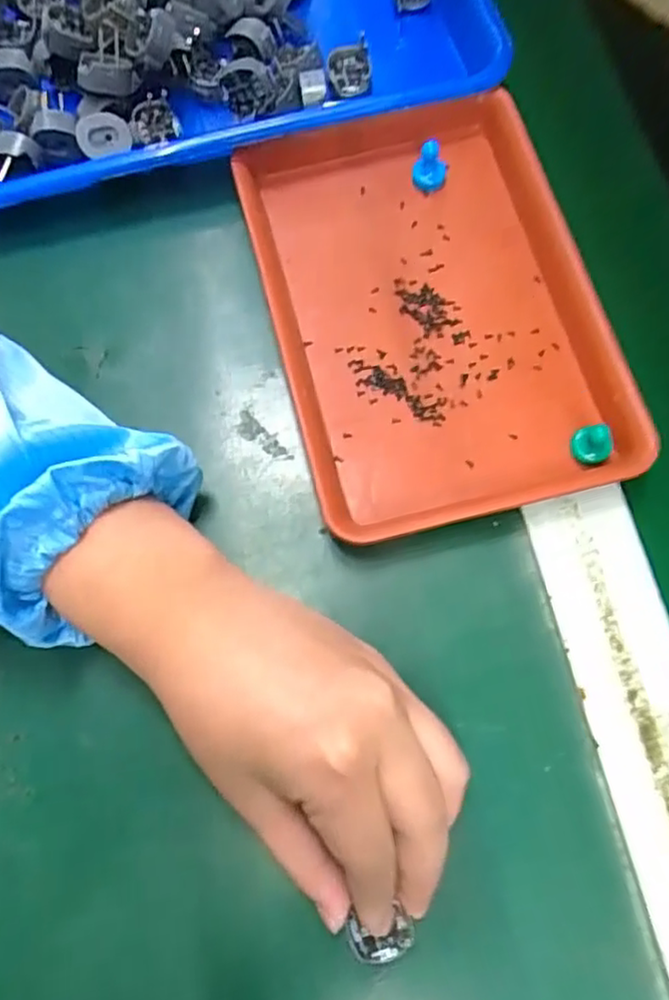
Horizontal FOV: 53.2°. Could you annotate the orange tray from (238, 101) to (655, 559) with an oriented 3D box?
[{"bbox_3d":[0.054,-0.101,0.343,0.166,0.022,0.231,-14,73,-3],"label":"orange tray"}]

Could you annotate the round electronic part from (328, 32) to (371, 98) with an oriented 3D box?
[{"bbox_3d":[0.008,-0.247,0.382,0.023,0.018,0.023,0,73,1],"label":"round electronic part"}]

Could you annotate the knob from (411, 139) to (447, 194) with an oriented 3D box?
[{"bbox_3d":[0.052,-0.182,0.364,0.018,0.023,0.018,7,73,4],"label":"knob"}]

